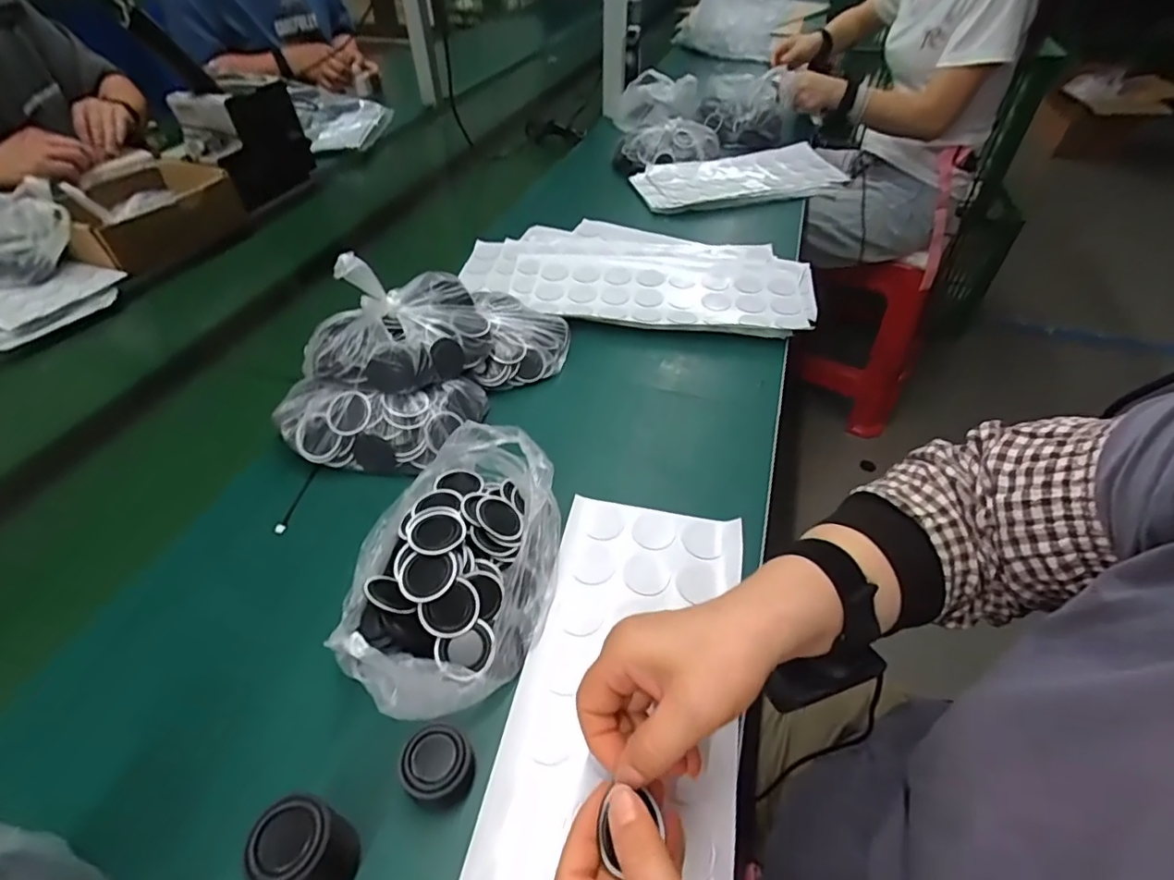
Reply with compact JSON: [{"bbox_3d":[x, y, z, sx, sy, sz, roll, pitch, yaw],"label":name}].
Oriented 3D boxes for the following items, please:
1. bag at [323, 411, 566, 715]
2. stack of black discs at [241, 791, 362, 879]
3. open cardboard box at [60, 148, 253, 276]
[{"bbox_3d":[-0.095,0.083,0.388,0.140,0.075,0.198,6,43,2],"label":"bag"},{"bbox_3d":[-0.140,0.206,0.280,0.038,0.059,0.042,14,44,11],"label":"stack of black discs"},{"bbox_3d":[-0.639,-0.331,0.804,0.212,0.081,0.222,20,48,20],"label":"open cardboard box"}]

